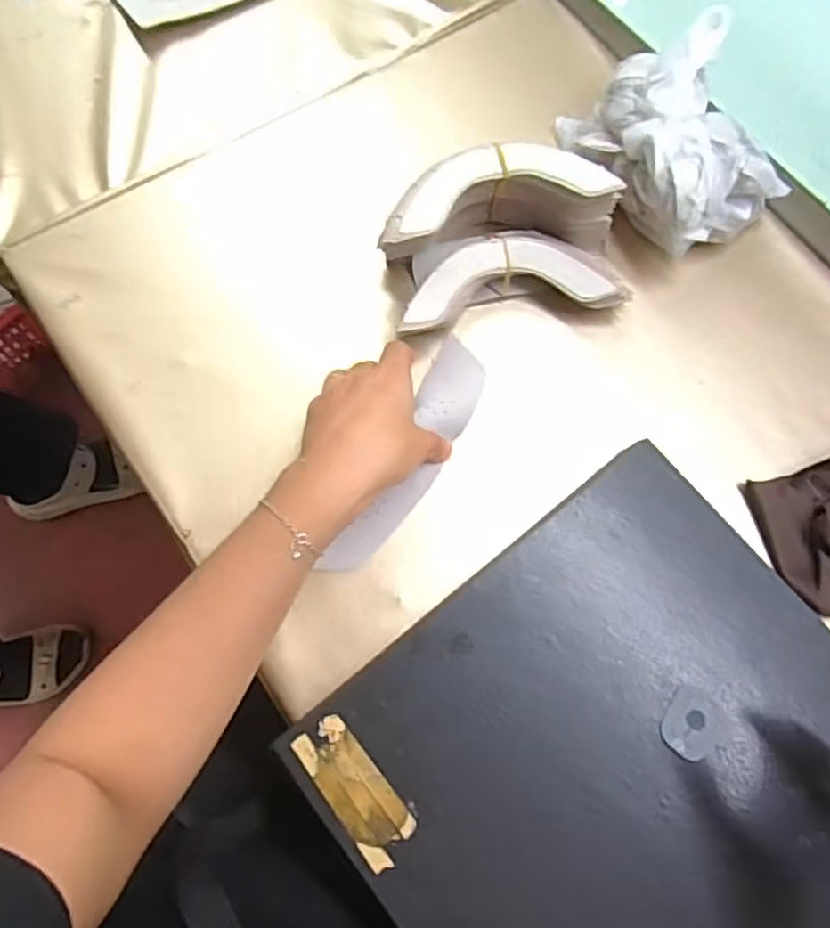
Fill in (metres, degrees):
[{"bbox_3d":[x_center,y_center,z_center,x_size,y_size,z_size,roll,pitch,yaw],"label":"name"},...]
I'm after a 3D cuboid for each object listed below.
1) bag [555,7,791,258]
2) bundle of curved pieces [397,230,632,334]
[{"bbox_3d":[0.201,-0.243,0.507,0.123,0.091,0.154,-23,74,-12],"label":"bag"},{"bbox_3d":[0.067,-0.133,0.487,0.168,0.043,0.070,-10,72,-8],"label":"bundle of curved pieces"}]

